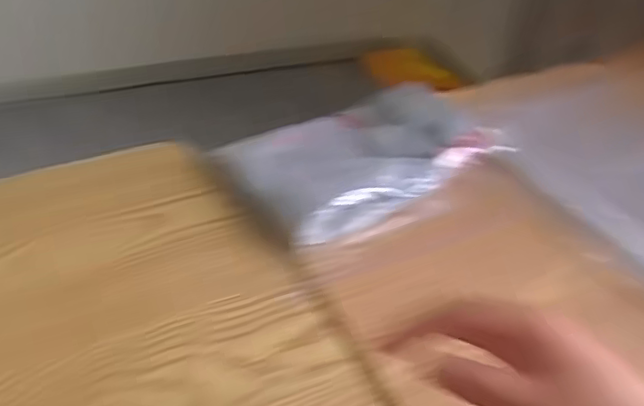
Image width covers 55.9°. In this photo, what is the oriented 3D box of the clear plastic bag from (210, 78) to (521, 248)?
[{"bbox_3d":[0.039,-0.055,0.653,0.263,0.060,0.163,-22,49,-29],"label":"clear plastic bag"}]

